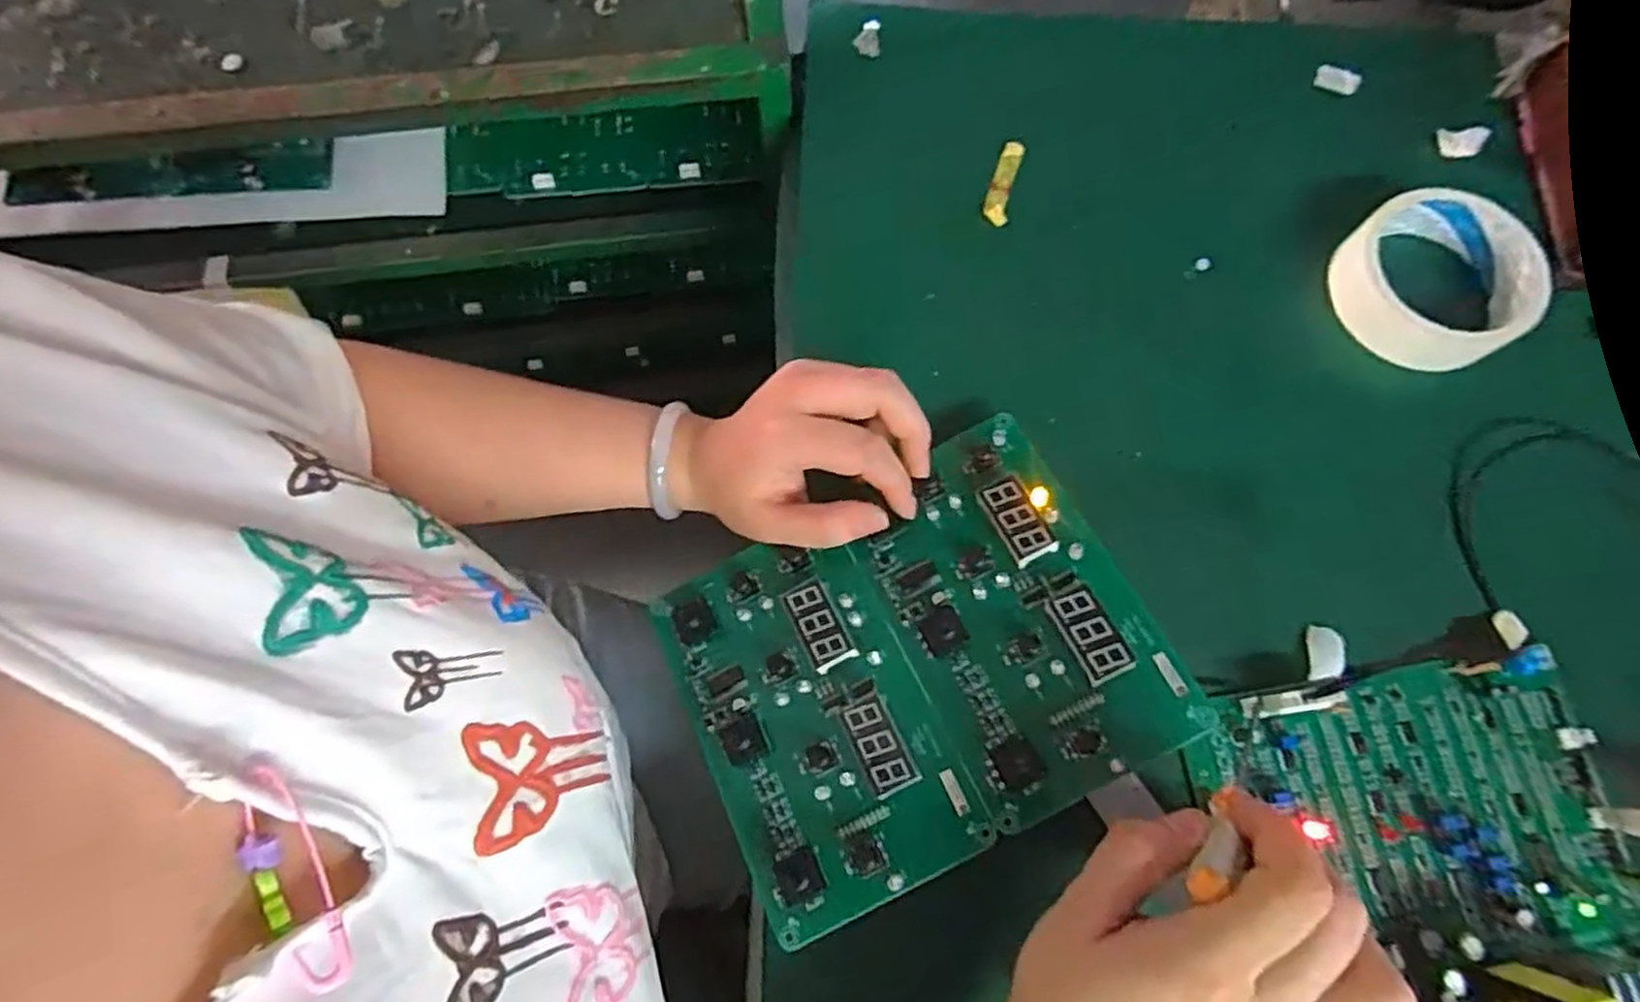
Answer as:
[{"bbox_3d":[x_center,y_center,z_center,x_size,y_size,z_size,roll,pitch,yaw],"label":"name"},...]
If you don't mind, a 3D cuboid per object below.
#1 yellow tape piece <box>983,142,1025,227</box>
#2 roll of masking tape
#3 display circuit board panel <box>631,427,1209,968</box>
[{"bbox_3d":[0.103,-0.178,0.437,0.014,0.004,0.052,15,74,2],"label":"yellow tape piece"},{"bbox_3d":[0.315,-0.112,0.405,0.096,0.036,0.089,1,74,-2],"label":"roll of masking tape"},{"bbox_3d":[0.038,0.071,0.347,0.200,0.016,0.162,-28,66,1],"label":"display circuit board panel"}]

